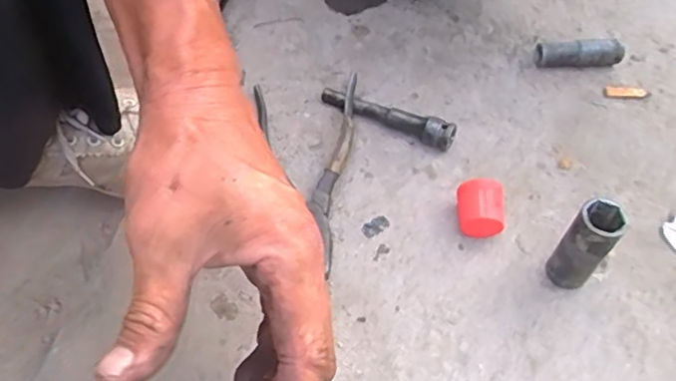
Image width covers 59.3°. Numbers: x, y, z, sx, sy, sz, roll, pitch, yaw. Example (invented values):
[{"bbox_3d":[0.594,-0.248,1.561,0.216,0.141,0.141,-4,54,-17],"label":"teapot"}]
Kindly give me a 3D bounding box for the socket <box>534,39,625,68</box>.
[{"bbox_3d":[0.227,-0.127,0.558,0.079,0.024,0.019,0,56,-1],"label":"socket"}]

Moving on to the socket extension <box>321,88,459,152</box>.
[{"bbox_3d":[0.041,-0.065,0.510,0.123,0.022,0.018,25,59,15],"label":"socket extension"}]

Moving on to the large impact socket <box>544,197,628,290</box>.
[{"bbox_3d":[0.169,0.039,0.411,0.029,0.081,0.029,0,56,0],"label":"large impact socket"}]

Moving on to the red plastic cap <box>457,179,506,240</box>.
[{"bbox_3d":[0.106,0.015,0.453,0.032,0.034,0.035,4,56,2],"label":"red plastic cap"}]

